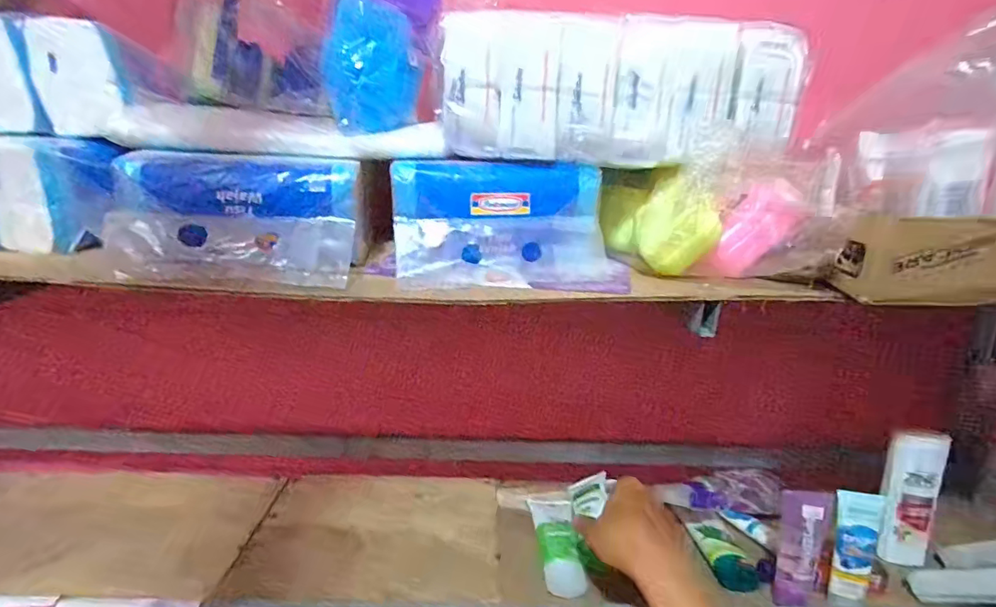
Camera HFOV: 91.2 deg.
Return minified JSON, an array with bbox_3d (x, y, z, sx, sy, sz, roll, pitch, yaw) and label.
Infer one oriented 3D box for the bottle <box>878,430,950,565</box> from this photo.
[{"bbox_3d":[0.504,0.237,0.597,0.052,0.156,0.050,12,14,39],"label":"bottle"}]

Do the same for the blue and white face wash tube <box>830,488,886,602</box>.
[{"bbox_3d":[0.376,0.256,0.517,0.027,0.117,0.037,-8,15,-44],"label":"blue and white face wash tube"}]

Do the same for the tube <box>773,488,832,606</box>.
[{"bbox_3d":[0.322,0.261,0.523,0.042,0.140,0.041,11,13,35],"label":"tube"}]

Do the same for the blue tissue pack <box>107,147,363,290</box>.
[{"bbox_3d":[-0.221,-0.073,0.411,0.186,0.099,0.076,4,11,5],"label":"blue tissue pack"}]

